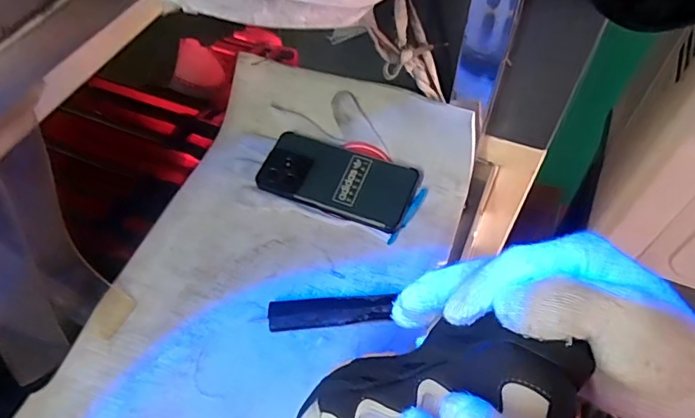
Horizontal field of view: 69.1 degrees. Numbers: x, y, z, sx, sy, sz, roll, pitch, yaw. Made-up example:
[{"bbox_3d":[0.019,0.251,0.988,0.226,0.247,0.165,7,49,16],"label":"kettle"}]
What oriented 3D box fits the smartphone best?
[{"bbox_3d":[-0.012,-0.032,0.542,0.162,0.011,0.077,18,64,16],"label":"smartphone"}]

